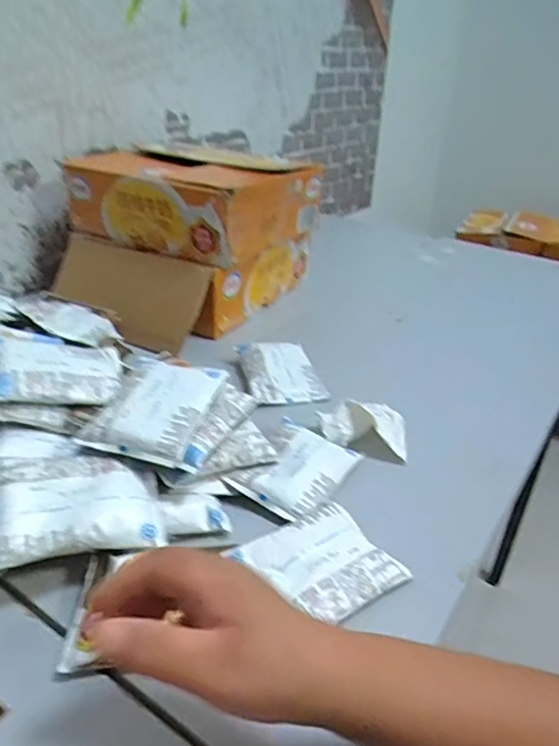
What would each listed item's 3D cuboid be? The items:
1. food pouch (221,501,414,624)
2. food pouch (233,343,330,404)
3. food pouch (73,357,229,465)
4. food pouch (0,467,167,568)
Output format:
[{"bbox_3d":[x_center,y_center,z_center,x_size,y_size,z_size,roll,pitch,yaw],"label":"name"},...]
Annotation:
[{"bbox_3d":[0.037,0.154,0.474,0.104,0.022,0.094,-21,38,-35],"label":"food pouch"},{"bbox_3d":[0.001,-0.004,0.745,0.091,0.029,0.112,-5,31,-13],"label":"food pouch"},{"bbox_3d":[-0.113,0.027,0.534,0.089,0.015,0.120,15,41,8],"label":"food pouch"},{"bbox_3d":[-0.164,0.115,0.464,0.125,0.025,0.072,-7,48,-21],"label":"food pouch"}]

